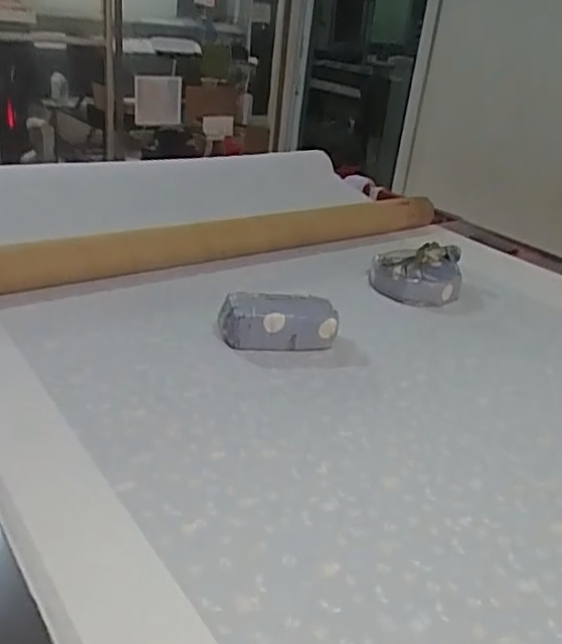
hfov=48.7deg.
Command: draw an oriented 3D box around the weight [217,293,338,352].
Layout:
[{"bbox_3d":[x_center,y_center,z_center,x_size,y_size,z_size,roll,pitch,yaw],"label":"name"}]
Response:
[{"bbox_3d":[-0.008,-0.001,1.280,0.239,0.094,0.101,2,26,-12],"label":"weight"}]

